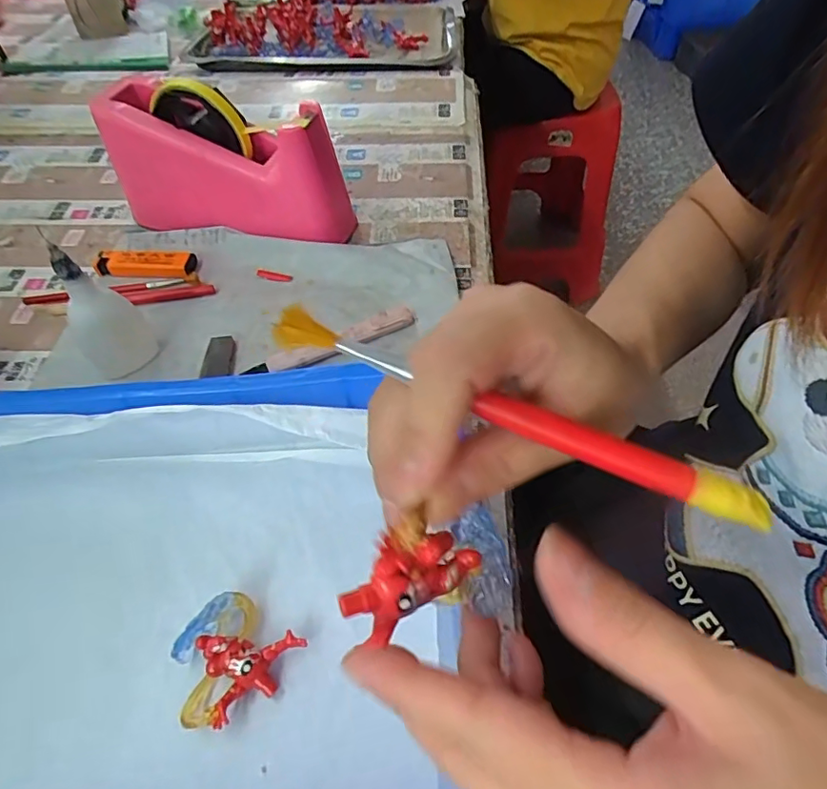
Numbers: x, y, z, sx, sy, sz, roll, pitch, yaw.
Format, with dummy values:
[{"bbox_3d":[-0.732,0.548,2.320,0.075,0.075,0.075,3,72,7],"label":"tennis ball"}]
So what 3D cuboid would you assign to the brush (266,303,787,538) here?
[{"bbox_3d":[0.029,0.006,0.148,0.143,0.009,0.008,22,56,2],"label":"brush"}]

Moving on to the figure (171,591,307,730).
[{"bbox_3d":[-0.090,0.126,0.255,0.052,0.021,0.054,-1,53,2],"label":"figure"}]

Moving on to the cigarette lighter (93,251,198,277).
[{"bbox_3d":[-0.220,-0.107,0.436,0.079,0.013,0.020,2,53,4],"label":"cigarette lighter"}]

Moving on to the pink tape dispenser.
[{"bbox_3d":[-0.149,-0.182,0.432,0.192,0.110,0.055,13,54,12],"label":"pink tape dispenser"}]

